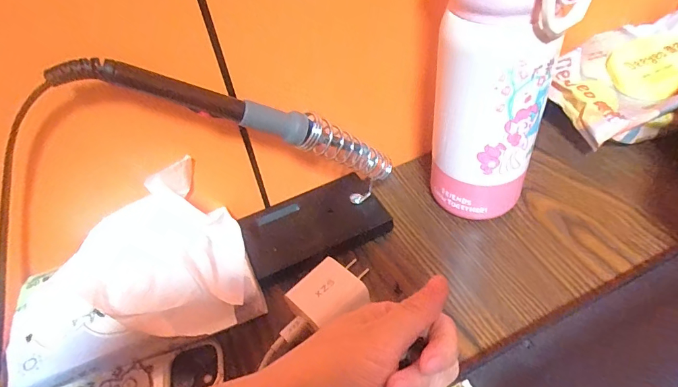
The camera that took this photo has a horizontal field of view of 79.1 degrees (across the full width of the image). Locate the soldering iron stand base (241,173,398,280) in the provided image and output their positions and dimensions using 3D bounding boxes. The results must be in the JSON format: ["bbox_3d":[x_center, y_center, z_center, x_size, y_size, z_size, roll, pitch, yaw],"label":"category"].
[{"bbox_3d":[-0.020,0.026,0.333,0.112,0.021,0.068,-25,47,-17],"label":"soldering iron stand base"}]

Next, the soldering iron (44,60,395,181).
[{"bbox_3d":[-0.047,-0.044,0.260,0.222,0.028,0.024,11,31,-37],"label":"soldering iron"}]

